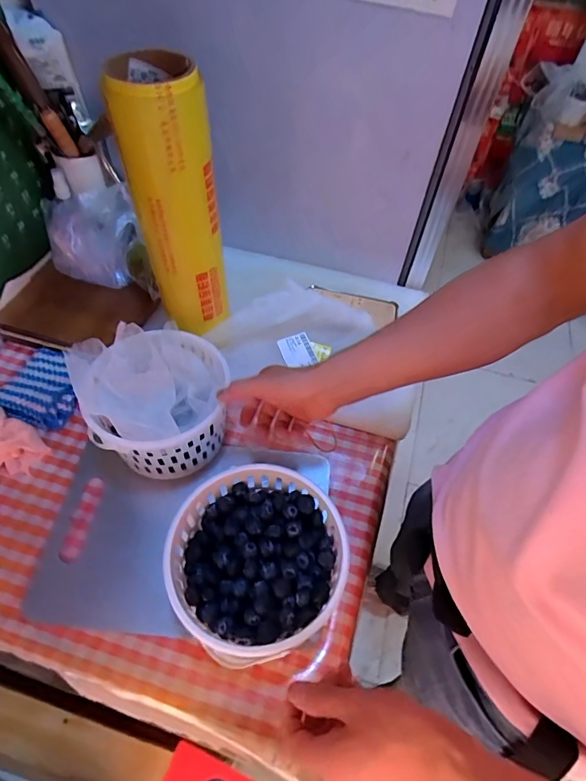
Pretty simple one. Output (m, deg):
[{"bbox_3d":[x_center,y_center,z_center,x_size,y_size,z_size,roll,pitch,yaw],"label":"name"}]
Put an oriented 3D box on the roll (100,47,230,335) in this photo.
[{"bbox_3d":[-0.136,-0.210,0.523,0.093,0.294,0.111,-9,56,-10],"label":"roll"}]

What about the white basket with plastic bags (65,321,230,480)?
[{"bbox_3d":[-0.165,0.010,0.558,0.176,0.119,0.161,2,55,-3],"label":"white basket with plastic bags"}]

